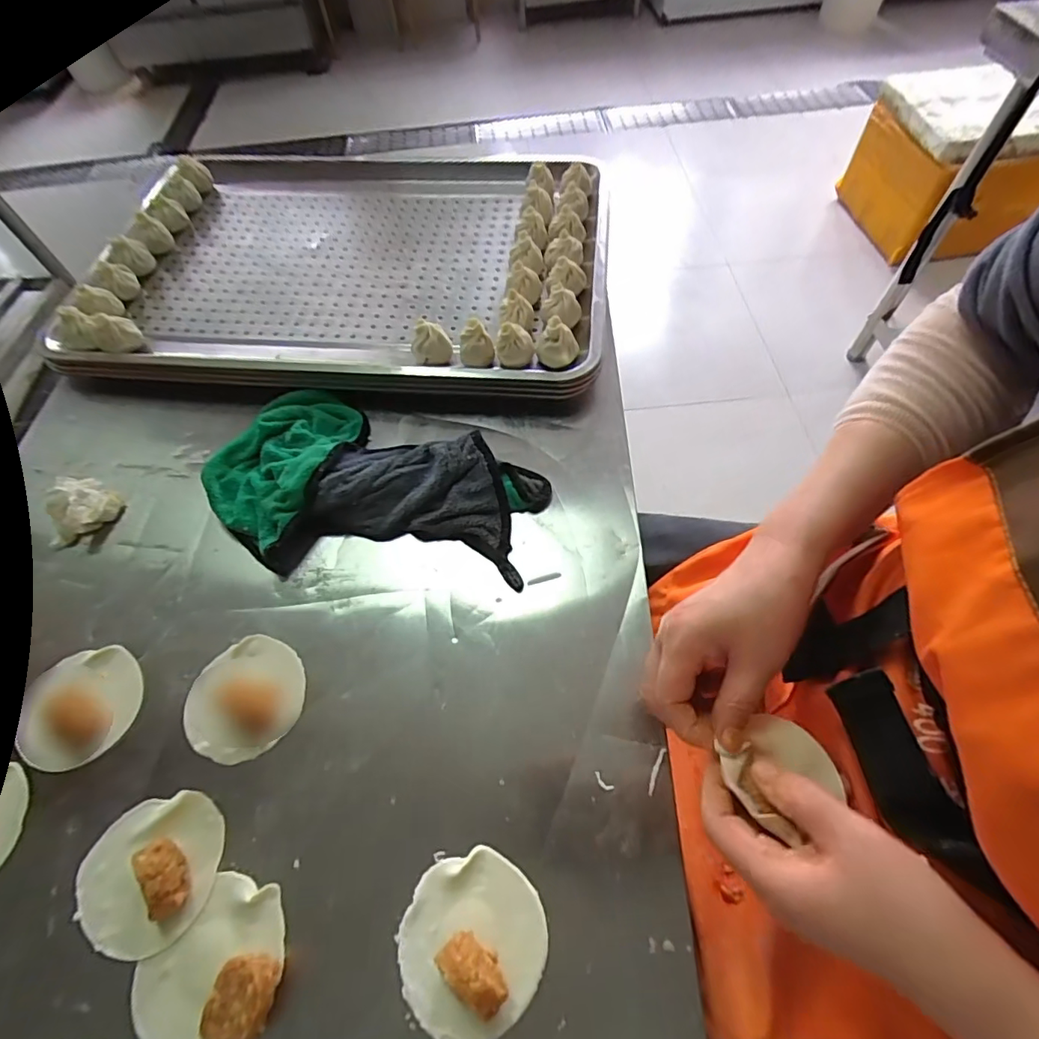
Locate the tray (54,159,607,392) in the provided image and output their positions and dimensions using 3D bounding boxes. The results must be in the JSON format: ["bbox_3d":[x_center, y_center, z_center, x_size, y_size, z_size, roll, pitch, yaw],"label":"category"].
[{"bbox_3d":[-0.186,-0.312,0.609,0.569,0.043,0.398,4,61,5],"label":"tray"}]

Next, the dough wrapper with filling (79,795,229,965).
[{"bbox_3d":[-0.236,0.217,0.322,0.086,0.030,0.082,-11,59,-3],"label":"dough wrapper with filling"}]

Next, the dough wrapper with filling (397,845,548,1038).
[{"bbox_3d":[-0.029,0.238,0.295,0.081,0.031,0.085,-2,59,3],"label":"dough wrapper with filling"}]

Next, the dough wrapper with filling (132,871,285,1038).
[{"bbox_3d":[-0.182,0.255,0.300,0.083,0.023,0.080,-2,59,3],"label":"dough wrapper with filling"}]

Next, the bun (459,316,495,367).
[{"bbox_3d":[-0.042,-0.169,0.507,0.032,0.035,0.028,-9,61,-2],"label":"bun"}]

